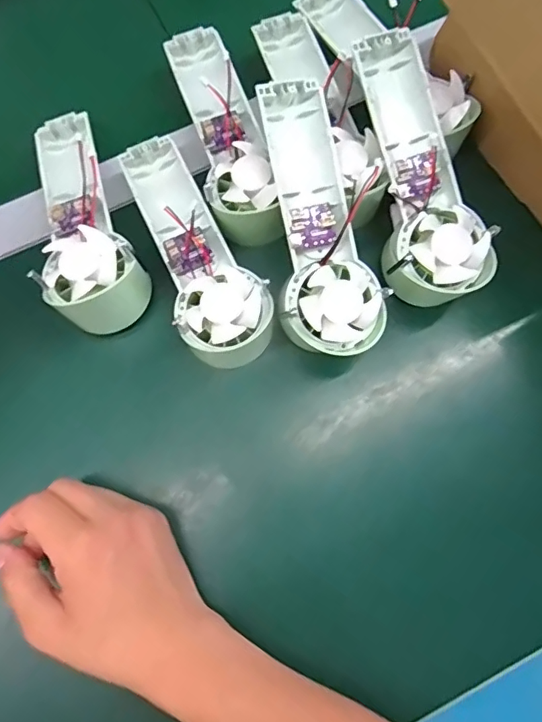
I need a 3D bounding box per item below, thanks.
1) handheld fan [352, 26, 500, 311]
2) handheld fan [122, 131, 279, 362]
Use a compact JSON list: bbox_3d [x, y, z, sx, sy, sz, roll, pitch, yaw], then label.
[{"bbox_3d":[0.096,-0.123,0.341,0.065,0.044,0.174,-13,88,-3],"label":"handheld fan"},{"bbox_3d":[-0.052,-0.079,0.351,0.058,0.047,0.168,-23,76,-5],"label":"handheld fan"}]

